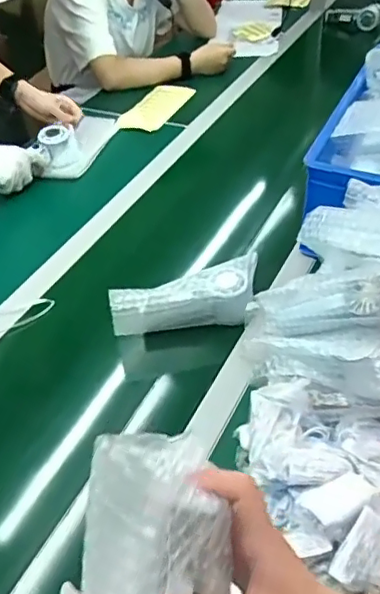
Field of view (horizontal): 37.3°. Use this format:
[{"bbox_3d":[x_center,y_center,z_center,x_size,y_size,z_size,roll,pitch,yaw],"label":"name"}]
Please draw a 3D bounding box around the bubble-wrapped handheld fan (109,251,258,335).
[{"bbox_3d":[-0.005,0.007,0.765,0.200,0.072,0.050,-13,45,-10],"label":"bubble-wrapped handheld fan"}]

